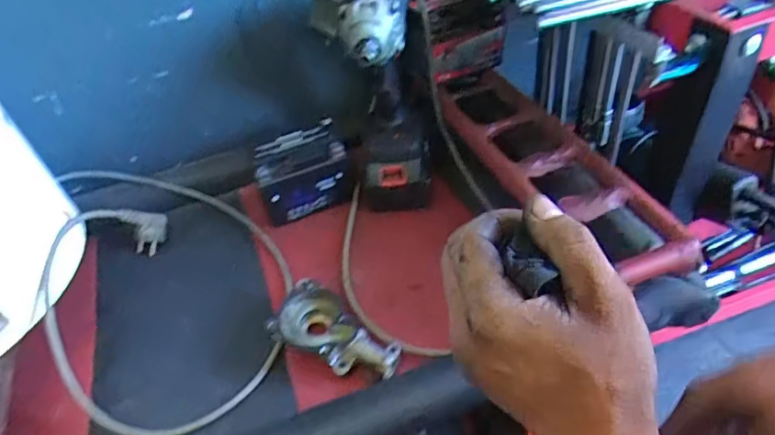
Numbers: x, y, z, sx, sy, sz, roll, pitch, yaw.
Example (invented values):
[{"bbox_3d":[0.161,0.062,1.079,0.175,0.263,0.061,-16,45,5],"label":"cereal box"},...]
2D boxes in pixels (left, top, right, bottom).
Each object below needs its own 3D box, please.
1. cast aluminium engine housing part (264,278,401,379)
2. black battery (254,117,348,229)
[{"bbox_3d":[-0.053,0.107,0.473,0.134,0.032,0.068,24,53,30],"label":"cast aluminium engine housing part"},{"bbox_3d":[-0.101,-0.053,0.624,0.111,0.085,0.059,-17,44,-8],"label":"black battery"}]

